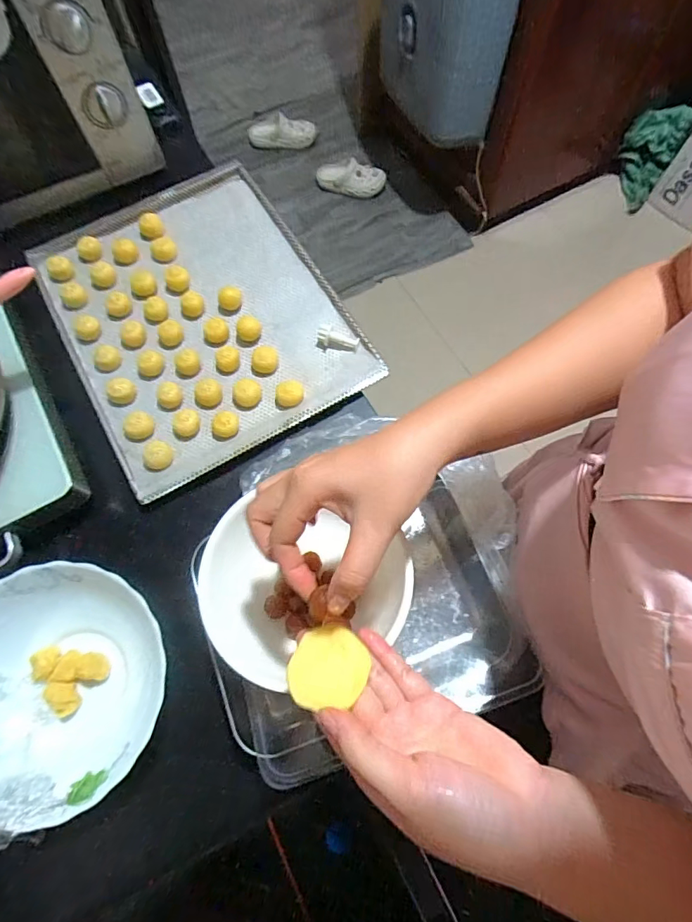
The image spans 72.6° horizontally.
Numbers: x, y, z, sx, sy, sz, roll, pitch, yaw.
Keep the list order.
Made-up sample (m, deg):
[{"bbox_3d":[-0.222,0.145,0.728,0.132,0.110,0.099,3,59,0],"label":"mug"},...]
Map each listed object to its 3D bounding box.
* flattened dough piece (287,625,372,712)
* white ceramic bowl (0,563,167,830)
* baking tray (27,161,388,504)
[{"bbox_3d":[-0.012,0.127,0.291,0.046,0.006,0.044,1,55,-11],"label":"flattened dough piece"},{"bbox_3d":[-0.249,0.193,0.410,0.187,0.057,0.185,0,70,1],"label":"white ceramic bowl"},{"bbox_3d":[-0.183,-0.188,0.582,0.311,0.031,0.401,-29,72,-9],"label":"baking tray"}]

